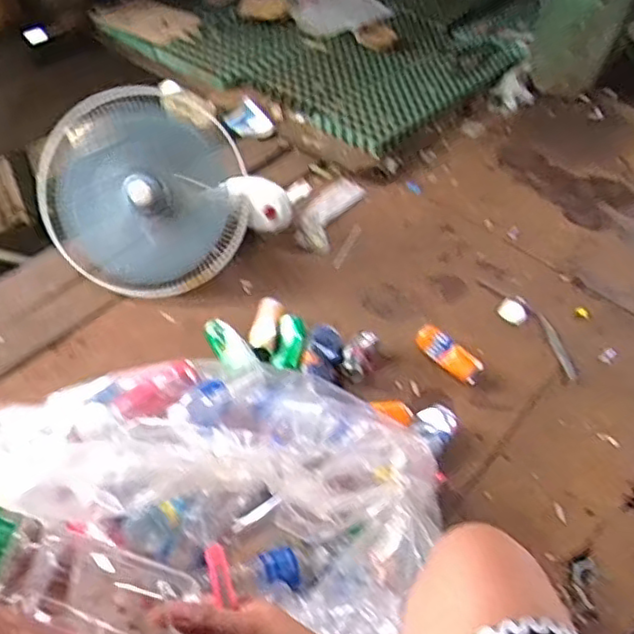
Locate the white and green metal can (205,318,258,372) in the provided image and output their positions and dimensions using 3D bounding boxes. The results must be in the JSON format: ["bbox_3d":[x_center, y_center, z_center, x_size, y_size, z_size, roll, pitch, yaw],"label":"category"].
[{"bbox_3d":[-0.178,0.063,1.346,0.072,0.063,0.148,-17,53,-20],"label":"white and green metal can"}]

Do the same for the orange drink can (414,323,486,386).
[{"bbox_3d":[0.281,0.077,1.409,0.155,0.056,0.055,35,54,22],"label":"orange drink can"}]

